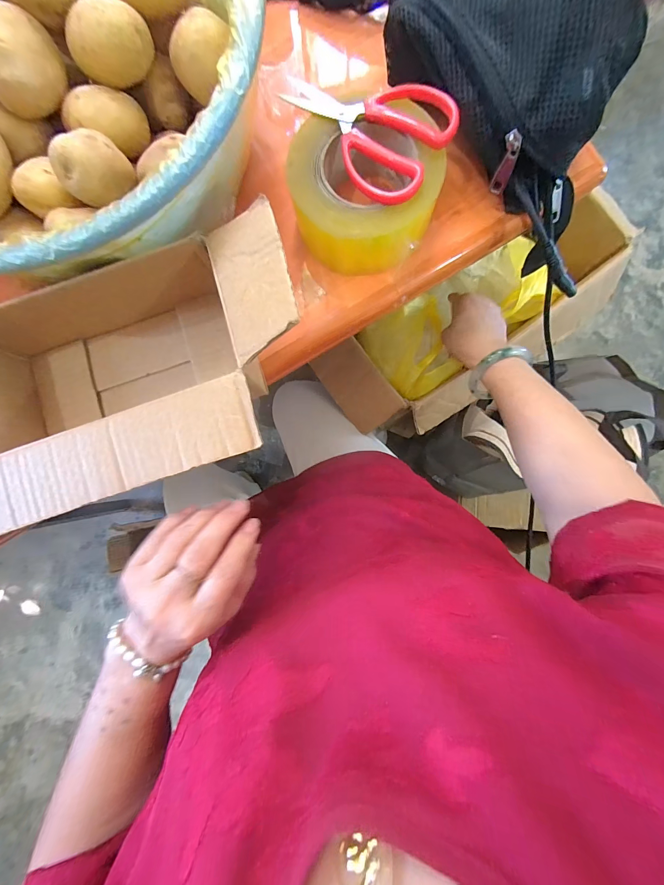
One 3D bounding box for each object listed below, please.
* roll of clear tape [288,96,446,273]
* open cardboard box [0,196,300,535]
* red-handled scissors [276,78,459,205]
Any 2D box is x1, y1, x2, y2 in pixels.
[{"bbox_3d":[0.029,-0.203,0.277,0.117,0.042,0.112,0,86,4],"label":"roll of clear tape"},{"bbox_3d":[-0.163,-0.048,0.256,0.297,0.104,0.172,-19,85,3],"label":"open cardboard box"},{"bbox_3d":[0.022,-0.248,0.262,0.132,0.011,0.087,33,89,5],"label":"red-handled scissors"}]

